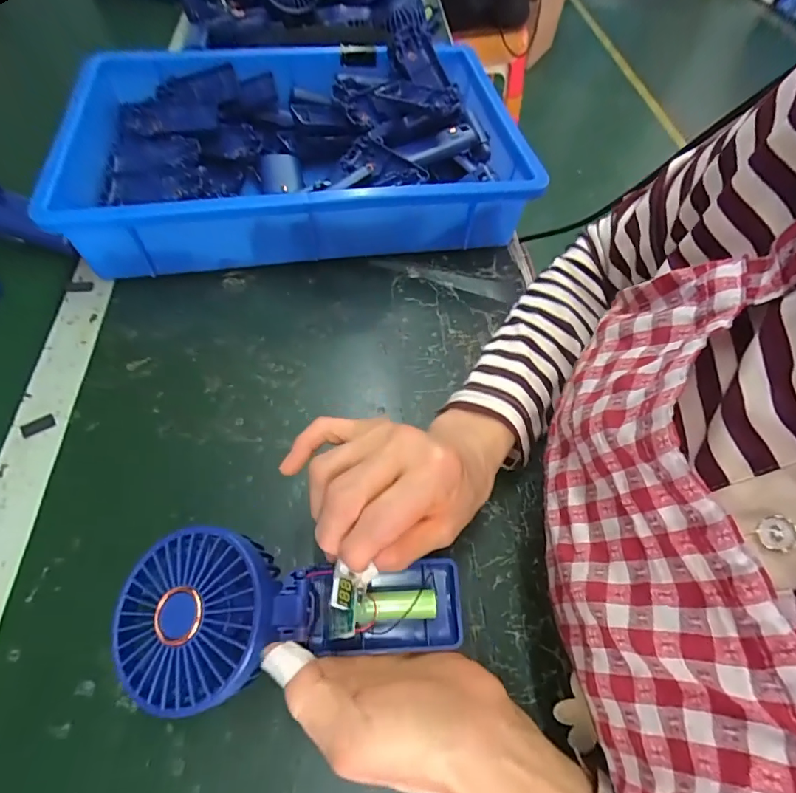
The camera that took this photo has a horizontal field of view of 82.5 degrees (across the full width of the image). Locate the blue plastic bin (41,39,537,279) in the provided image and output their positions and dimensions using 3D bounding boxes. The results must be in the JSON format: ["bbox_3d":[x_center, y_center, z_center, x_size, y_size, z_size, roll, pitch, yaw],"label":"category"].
[{"bbox_3d":[-0.101,-0.273,0.500,0.420,0.088,0.312,-6,59,-8],"label":"blue plastic bin"}]

